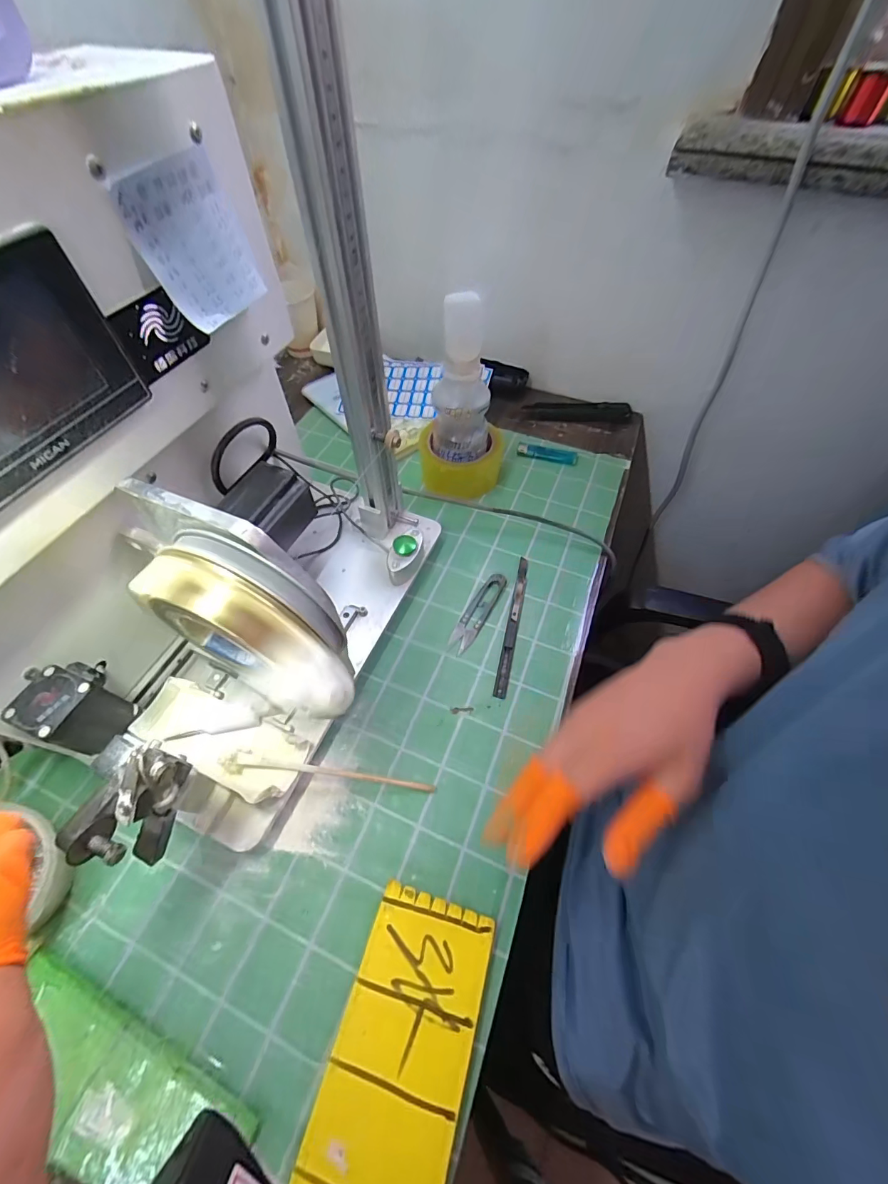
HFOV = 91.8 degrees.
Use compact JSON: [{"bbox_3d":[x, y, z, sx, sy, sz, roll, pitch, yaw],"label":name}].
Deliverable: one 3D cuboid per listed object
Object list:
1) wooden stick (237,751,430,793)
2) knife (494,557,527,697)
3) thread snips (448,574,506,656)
[{"bbox_3d":[-0.084,0.144,0.342,0.154,0.006,0.007,12,56,-7],"label":"wooden stick"},{"bbox_3d":[0.071,0.030,0.441,0.012,0.004,0.162,12,58,8],"label":"knife"},{"bbox_3d":[0.034,0.019,0.443,0.025,0.010,0.098,26,61,16],"label":"thread snips"}]

